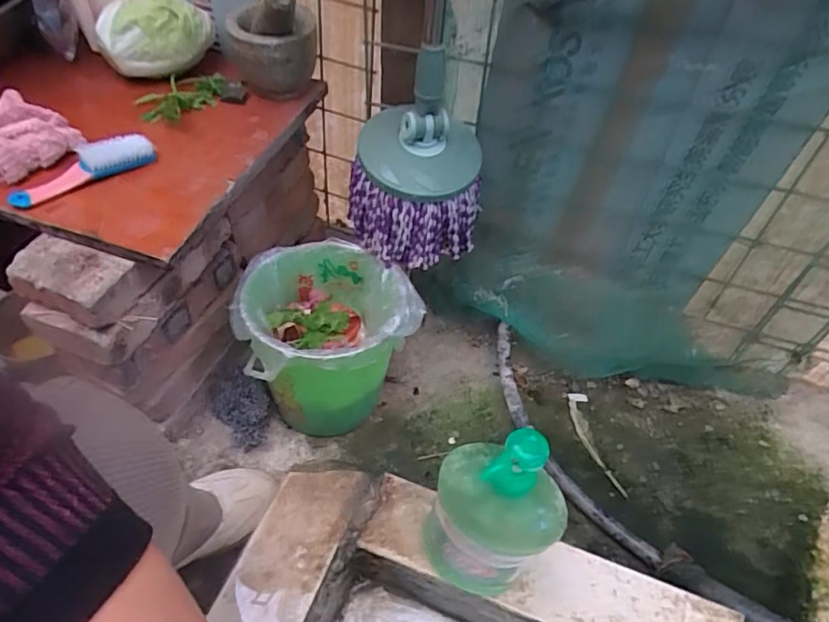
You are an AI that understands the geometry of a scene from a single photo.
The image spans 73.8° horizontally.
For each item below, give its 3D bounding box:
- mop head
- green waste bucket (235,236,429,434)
[{"bbox_3d":[0.000,-0.177,0.748,0.178,0.178,0.145,5,50,-1],"label":"mop head"},{"bbox_3d":[-0.116,0.045,0.776,0.217,0.208,0.201,2,50,-3],"label":"green waste bucket"}]

